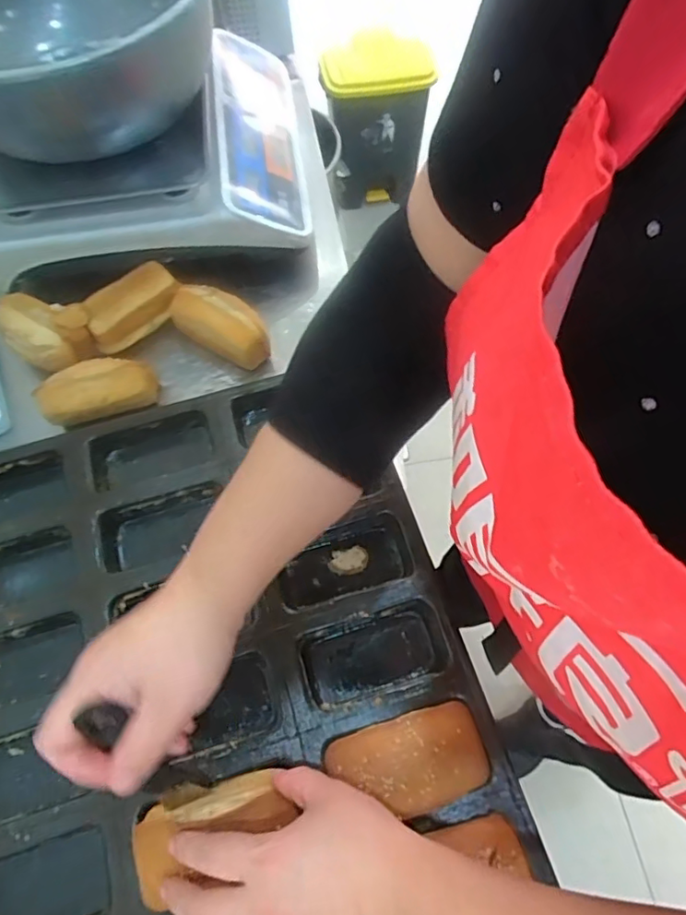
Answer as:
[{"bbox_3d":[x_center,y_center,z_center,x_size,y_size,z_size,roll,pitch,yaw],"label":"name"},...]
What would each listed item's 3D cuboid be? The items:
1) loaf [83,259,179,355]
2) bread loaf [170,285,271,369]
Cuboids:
[{"bbox_3d":[-0.213,-0.153,0.556,0.098,0.038,0.056,-32,68,-13],"label":"loaf"},{"bbox_3d":[-0.116,-0.128,0.543,0.093,0.051,0.043,26,68,13],"label":"bread loaf"}]

